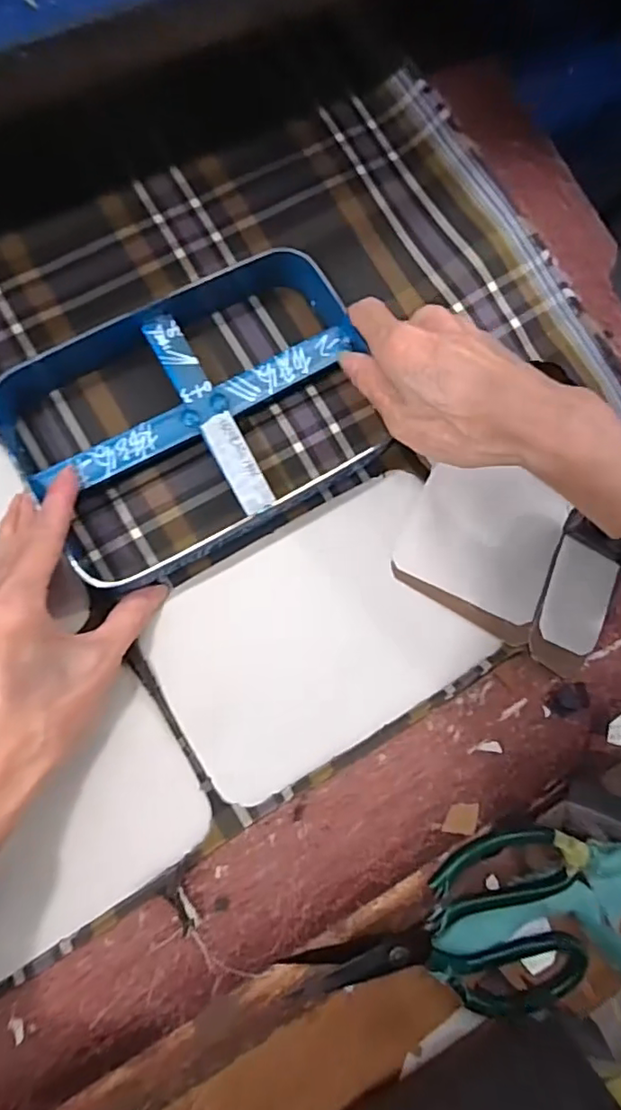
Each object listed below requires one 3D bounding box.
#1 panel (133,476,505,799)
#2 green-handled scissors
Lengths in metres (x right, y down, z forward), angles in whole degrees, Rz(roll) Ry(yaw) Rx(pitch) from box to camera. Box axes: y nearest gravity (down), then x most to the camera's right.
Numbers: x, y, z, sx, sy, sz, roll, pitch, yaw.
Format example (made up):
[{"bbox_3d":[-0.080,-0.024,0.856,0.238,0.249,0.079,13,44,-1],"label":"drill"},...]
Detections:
[{"bbox_3d":[0.004,0.047,0.345,0.180,0.010,0.129,-28,85,-7],"label":"panel"},{"bbox_3d":[0.079,0.220,0.327,0.170,0.016,0.105,-3,91,-8],"label":"green-handled scissors"}]

